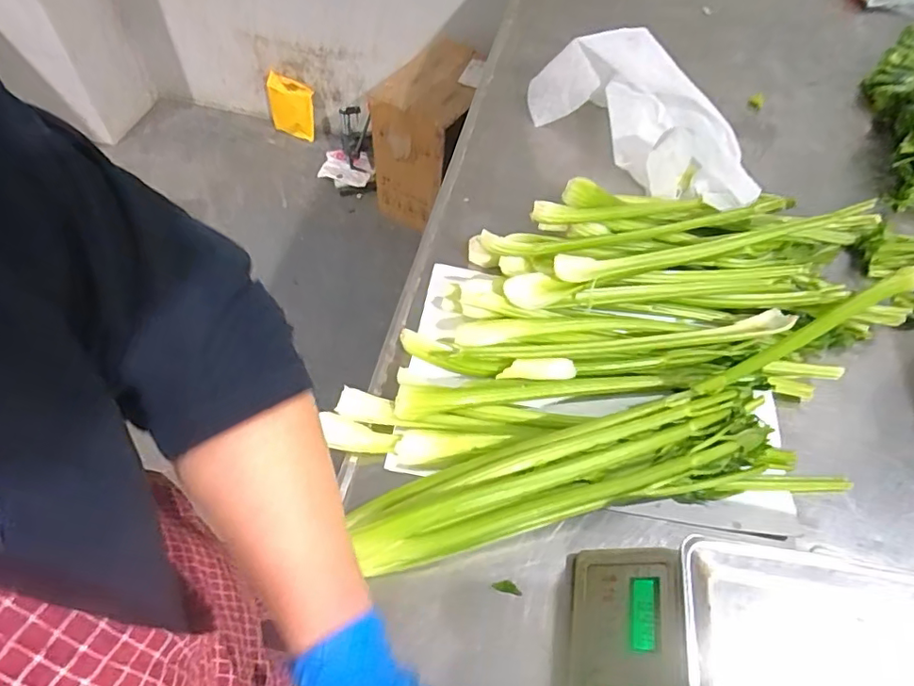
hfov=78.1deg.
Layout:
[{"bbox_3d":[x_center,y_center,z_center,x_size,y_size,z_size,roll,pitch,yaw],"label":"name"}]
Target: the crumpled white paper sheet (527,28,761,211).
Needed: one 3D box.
[{"bbox_3d":[0.284,-0.329,0.840,0.204,0.133,0.335,-19,59,-18],"label":"crumpled white paper sheet"}]

